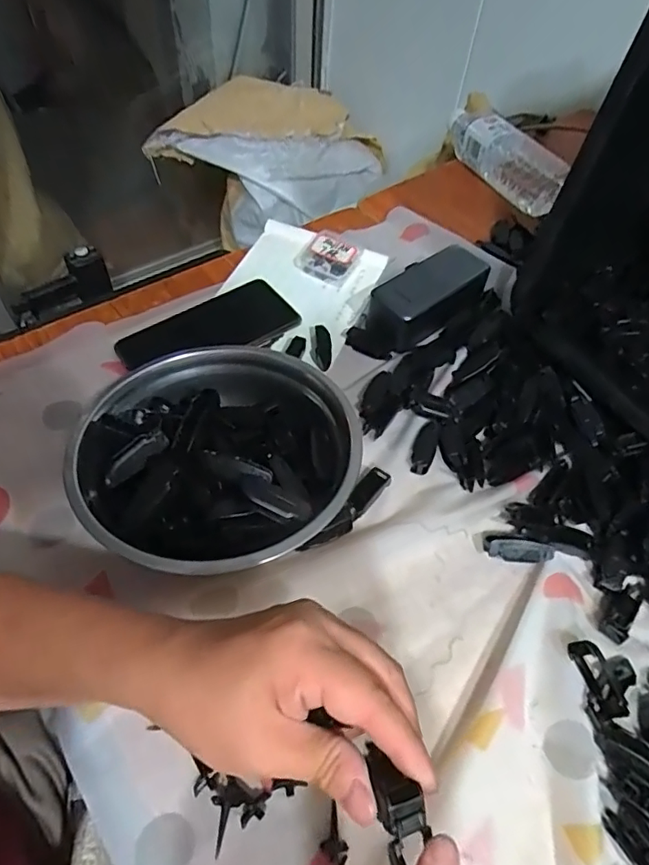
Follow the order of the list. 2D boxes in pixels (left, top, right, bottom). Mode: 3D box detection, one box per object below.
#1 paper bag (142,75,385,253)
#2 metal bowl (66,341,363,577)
[{"bbox_3d":[-0.120,-0.597,1.222,0.476,0.274,0.196,11,54,5],"label":"paper bag"},{"bbox_3d":[-0.079,0.021,0.414,0.199,0.065,0.198,2,54,-2],"label":"metal bowl"}]

